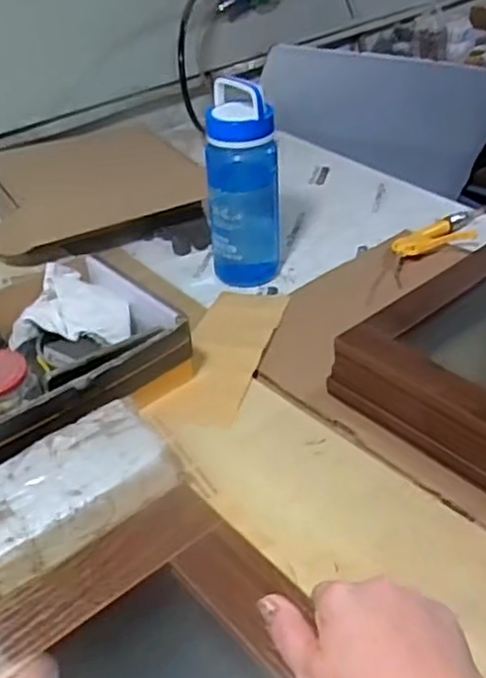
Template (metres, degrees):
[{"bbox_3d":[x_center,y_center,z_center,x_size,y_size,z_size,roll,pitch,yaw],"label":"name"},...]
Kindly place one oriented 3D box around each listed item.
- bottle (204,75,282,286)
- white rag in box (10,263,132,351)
[{"bbox_3d":[0.000,-0.218,0.995,0.104,0.274,0.094,-2,38,2],"label":"bottle"},{"bbox_3d":[-0.217,-0.042,0.871,0.153,0.049,0.112,-4,38,0],"label":"white rag in box"}]

